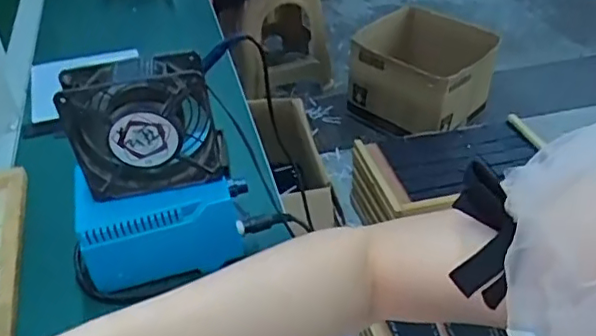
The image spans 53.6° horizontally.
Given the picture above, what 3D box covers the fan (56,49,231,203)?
[{"bbox_3d":[-0.135,-0.035,0.527,0.128,0.123,0.049,-8,40,-7],"label":"fan"}]

